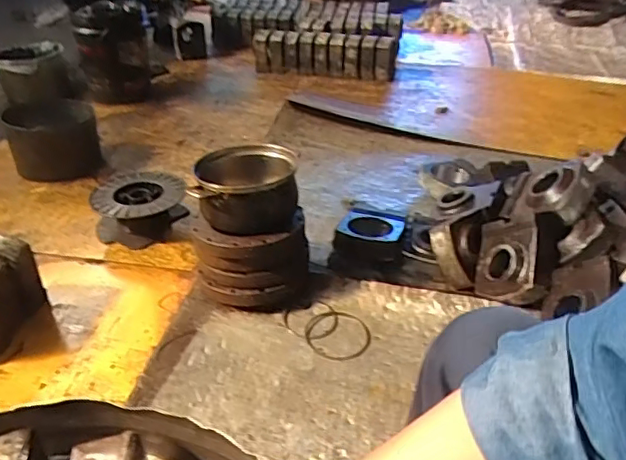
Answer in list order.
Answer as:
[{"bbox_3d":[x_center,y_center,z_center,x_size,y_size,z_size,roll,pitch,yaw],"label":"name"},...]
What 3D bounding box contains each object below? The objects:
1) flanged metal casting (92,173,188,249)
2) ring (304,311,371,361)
[{"bbox_3d":[-0.484,-0.068,1.607,0.245,0.111,0.266,-2,33,1],"label":"flanged metal casting"},{"bbox_3d":[0.052,0.224,1.217,0.136,0.008,0.142,2,43,-2],"label":"ring"}]

